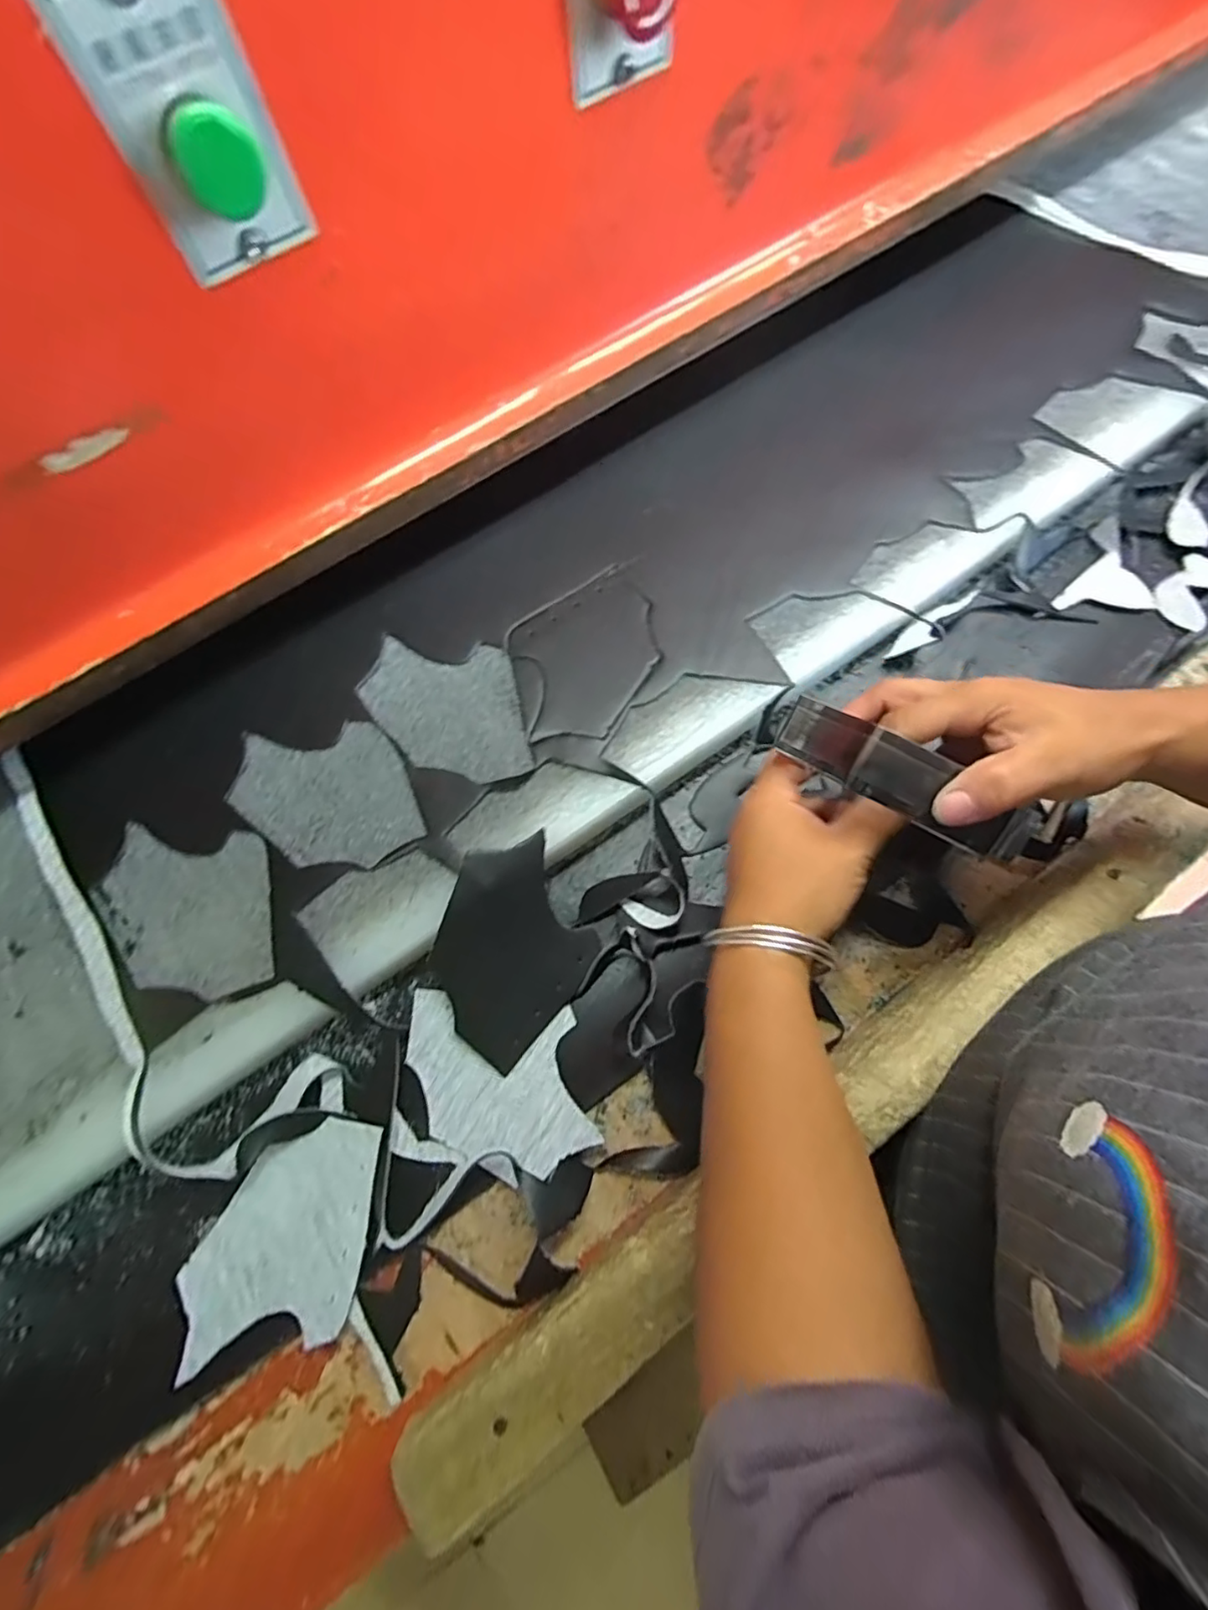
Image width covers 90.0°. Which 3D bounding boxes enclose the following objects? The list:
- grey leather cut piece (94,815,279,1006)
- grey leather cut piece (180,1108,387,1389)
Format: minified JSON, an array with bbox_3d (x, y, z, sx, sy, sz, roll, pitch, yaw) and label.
[{"bbox_3d":[-0.265,0.065,0.383,0.100,0.012,0.117,-16,74,-4],"label":"grey leather cut piece"},{"bbox_3d":[-0.180,0.242,0.341,0.114,0.011,0.099,-20,55,5],"label":"grey leather cut piece"}]

